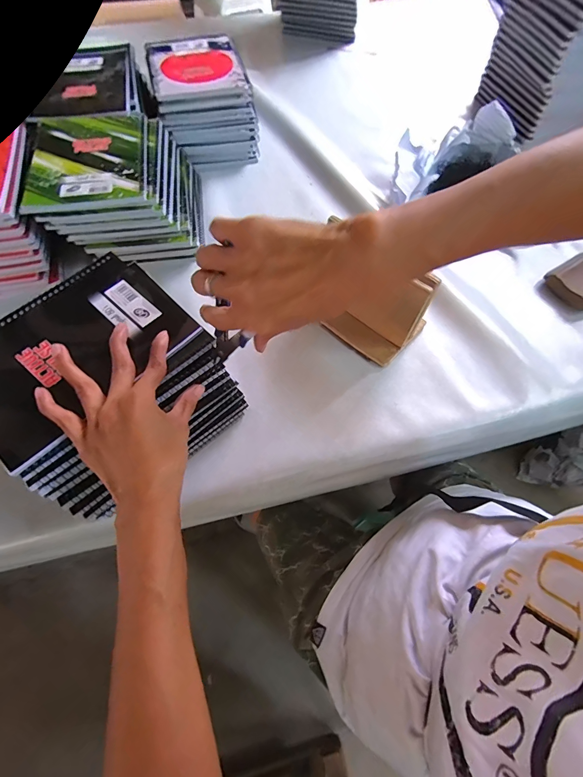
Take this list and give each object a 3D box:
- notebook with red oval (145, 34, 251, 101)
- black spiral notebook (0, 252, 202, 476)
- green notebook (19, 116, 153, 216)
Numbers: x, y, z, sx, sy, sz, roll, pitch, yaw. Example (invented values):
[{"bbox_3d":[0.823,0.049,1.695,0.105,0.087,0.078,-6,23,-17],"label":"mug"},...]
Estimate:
[{"bbox_3d":[-0.166,-0.556,0.588,0.154,0.016,0.192,-14,65,-7],"label":"notebook with red oval"},{"bbox_3d":[-0.207,-0.043,0.323,0.146,0.016,0.199,40,68,13],"label":"black spiral notebook"},{"bbox_3d":[-0.278,-0.316,0.467,0.157,0.013,0.193,-11,64,-7],"label":"green notebook"}]

